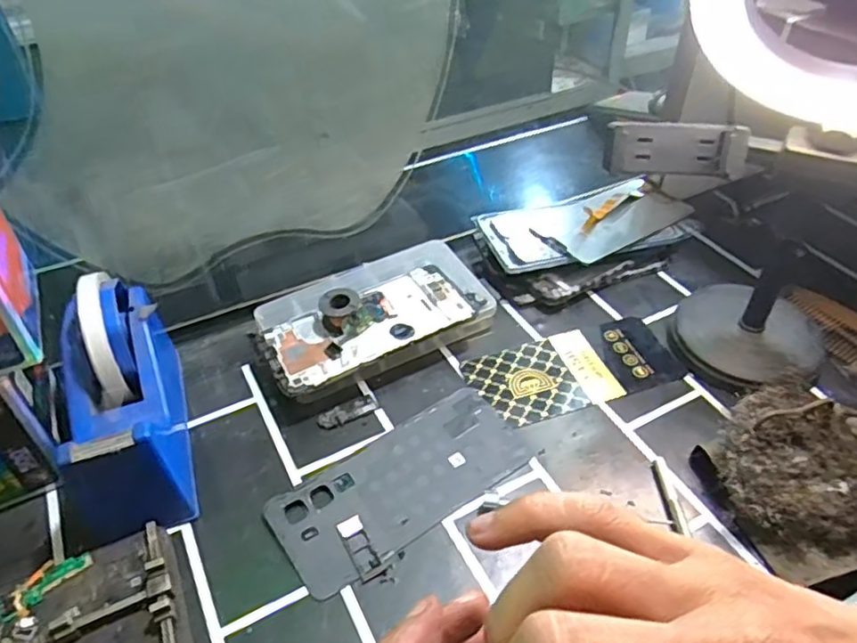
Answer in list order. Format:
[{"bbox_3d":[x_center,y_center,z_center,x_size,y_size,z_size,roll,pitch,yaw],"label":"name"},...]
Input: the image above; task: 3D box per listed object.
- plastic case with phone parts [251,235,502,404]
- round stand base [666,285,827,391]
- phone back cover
[{"bbox_3d":[-0.045,-0.010,0.500,0.177,0.044,0.108,-21,46,-21],"label":"plastic case with phone parts"},{"bbox_3d":[0.239,0.011,0.482,0.103,0.033,0.107,0,42,0],"label":"round stand base"},{"bbox_3d":[-0.015,0.101,0.407,0.164,0.006,0.074,-28,49,-26],"label":"phone back cover"}]

